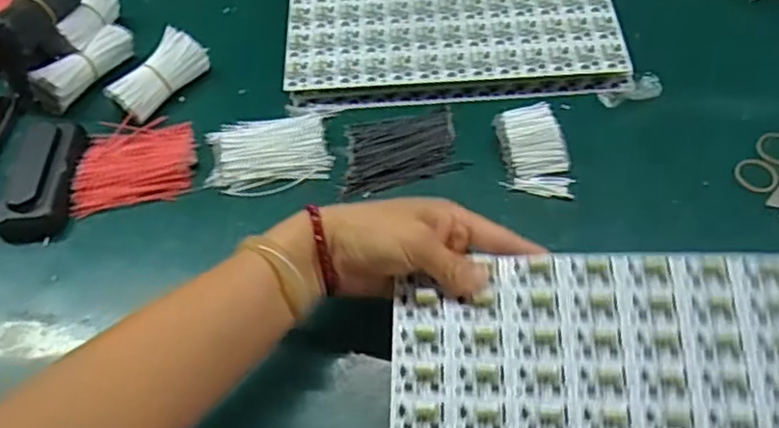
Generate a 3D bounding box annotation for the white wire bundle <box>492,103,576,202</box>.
[{"bbox_3d":[0.114,-0.056,0.525,0.052,0.014,0.091,-3,58,1],"label":"white wire bundle"}]

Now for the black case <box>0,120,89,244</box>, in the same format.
[{"bbox_3d":[-0.272,-0.030,0.520,0.046,0.026,0.106,-4,58,0],"label":"black case"}]

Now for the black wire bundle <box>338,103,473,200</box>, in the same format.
[{"bbox_3d":[0.008,-0.052,0.534,0.097,0.010,0.063,-13,58,-6],"label":"black wire bundle"}]

